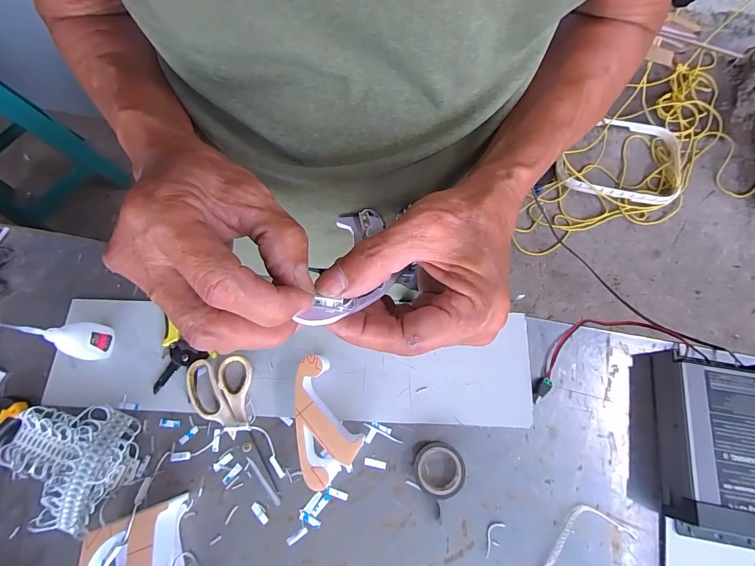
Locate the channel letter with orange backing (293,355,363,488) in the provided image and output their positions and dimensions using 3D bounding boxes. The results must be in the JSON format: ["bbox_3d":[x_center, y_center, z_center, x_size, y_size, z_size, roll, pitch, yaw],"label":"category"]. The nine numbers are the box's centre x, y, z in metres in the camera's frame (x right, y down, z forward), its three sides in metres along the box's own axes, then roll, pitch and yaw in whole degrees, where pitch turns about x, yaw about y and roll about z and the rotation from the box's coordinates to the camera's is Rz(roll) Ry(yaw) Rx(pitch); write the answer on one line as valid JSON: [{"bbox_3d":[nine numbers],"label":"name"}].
[{"bbox_3d":[-0.056,0.155,0.416,0.068,0.049,0.137,-9,73,-1],"label":"channel letter with orange backing"}]

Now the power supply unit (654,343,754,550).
[{"bbox_3d":[0.376,0.178,0.391,0.110,0.054,0.189,9,74,5],"label":"power supply unit"}]

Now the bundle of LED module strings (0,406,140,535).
[{"bbox_3d":[-0.366,0.212,0.417,0.155,0.032,0.126,3,73,3],"label":"bundle of LED module strings"}]

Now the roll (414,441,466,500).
[{"bbox_3d":[0.070,0.213,0.407,0.055,0.022,0.056,-1,73,2],"label":"roll"}]

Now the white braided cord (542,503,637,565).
[{"bbox_3d":[0.196,0.290,0.391,0.162,0.009,0.050,-26,74,-6],"label":"white braided cord"}]

